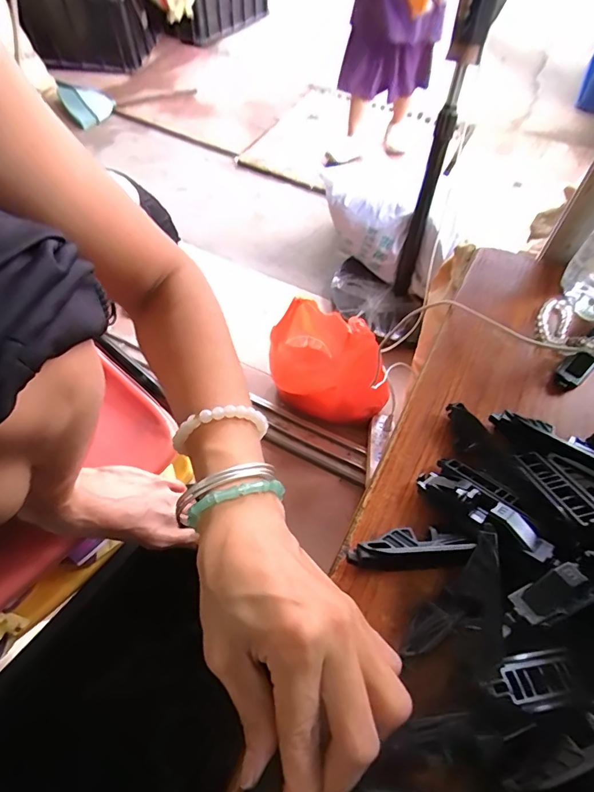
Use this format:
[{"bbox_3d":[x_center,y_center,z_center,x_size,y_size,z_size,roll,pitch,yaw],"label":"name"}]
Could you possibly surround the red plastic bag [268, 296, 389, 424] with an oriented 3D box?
[{"bbox_3d":[0.060,-0.061,0.922,0.150,0.247,0.231,-33,63,-22],"label":"red plastic bag"}]

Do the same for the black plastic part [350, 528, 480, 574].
[{"bbox_3d":[0.062,0.086,0.252,0.065,0.019,0.020,2,56,-2],"label":"black plastic part"}]

